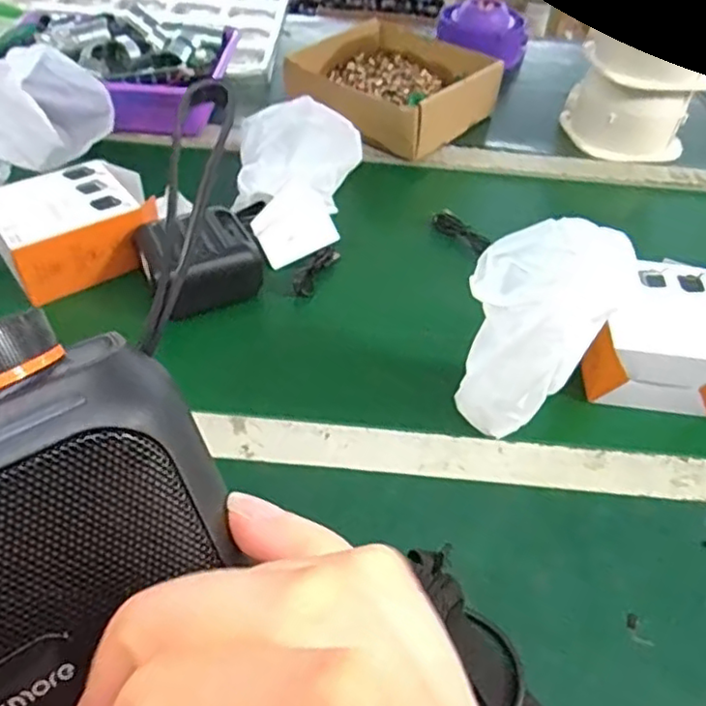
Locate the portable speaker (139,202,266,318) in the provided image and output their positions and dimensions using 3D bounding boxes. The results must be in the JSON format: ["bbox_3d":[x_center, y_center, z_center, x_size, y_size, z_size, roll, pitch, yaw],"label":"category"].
[{"bbox_3d":[-0.130,-0.082,0.559,0.092,0.053,0.088,-23,52,-23],"label":"portable speaker"}]

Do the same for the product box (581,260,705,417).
[{"bbox_3d":[0.241,-0.016,0.521,0.105,0.056,0.112,7,47,3],"label":"product box"}]

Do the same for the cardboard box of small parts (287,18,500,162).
[{"bbox_3d":[0.052,-0.335,0.811,0.222,0.070,0.220,28,47,19],"label":"cardboard box of small parts"}]

